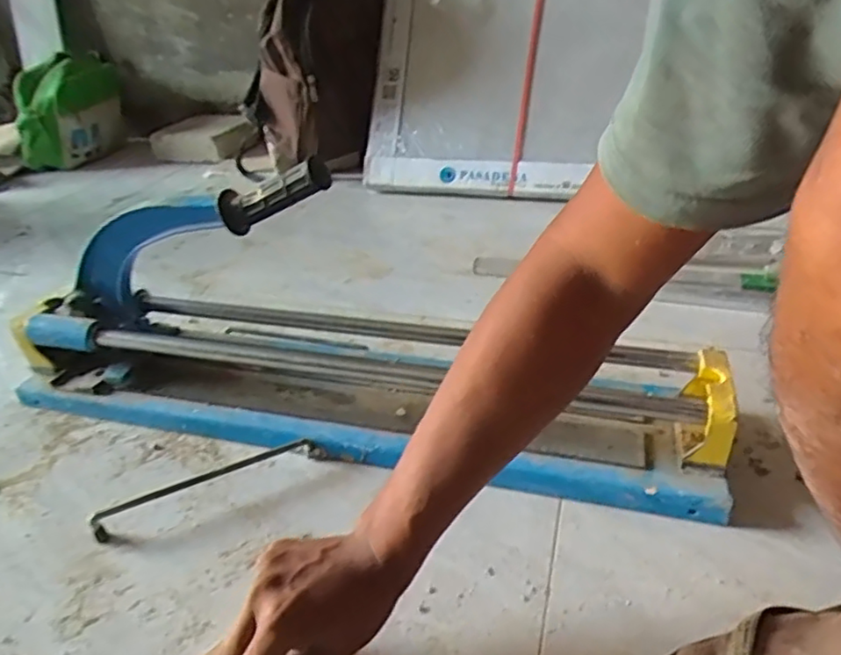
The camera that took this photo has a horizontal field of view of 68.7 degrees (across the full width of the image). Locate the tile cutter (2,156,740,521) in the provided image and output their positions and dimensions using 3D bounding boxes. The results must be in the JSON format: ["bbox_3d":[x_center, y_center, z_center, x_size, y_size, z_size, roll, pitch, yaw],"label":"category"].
[{"bbox_3d":[-0.096,-0.015,0.663,0.774,0.248,0.186,7,32,17],"label":"tile cutter"}]

